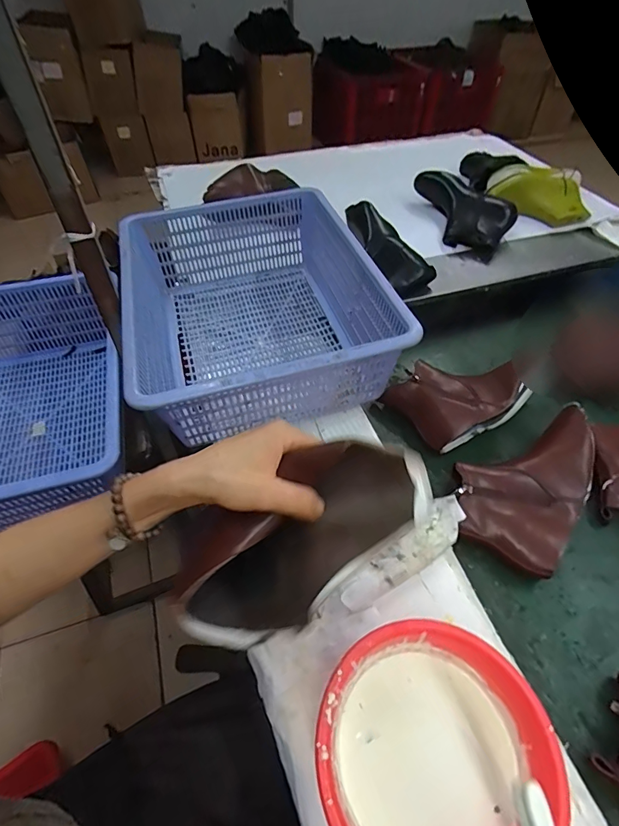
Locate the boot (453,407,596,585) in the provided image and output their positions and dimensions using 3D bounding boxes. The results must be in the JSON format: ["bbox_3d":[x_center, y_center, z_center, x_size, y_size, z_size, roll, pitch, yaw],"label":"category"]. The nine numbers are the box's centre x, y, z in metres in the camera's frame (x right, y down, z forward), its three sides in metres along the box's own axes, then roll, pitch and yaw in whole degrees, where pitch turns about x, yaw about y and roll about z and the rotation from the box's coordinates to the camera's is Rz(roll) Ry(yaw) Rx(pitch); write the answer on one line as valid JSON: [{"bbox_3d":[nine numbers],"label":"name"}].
[{"bbox_3d":[0.293,0.086,0.581,0.154,0.076,0.245,25,54,19],"label":"boot"}]

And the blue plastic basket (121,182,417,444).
[{"bbox_3d":[-0.082,-0.174,0.696,0.399,0.162,0.462,-13,52,-12],"label":"blue plastic basket"}]

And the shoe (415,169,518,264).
[{"bbox_3d":[0.349,-0.482,1.005,0.262,0.093,0.138,32,57,23],"label":"shoe"}]

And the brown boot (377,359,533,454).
[{"bbox_3d":[0.247,-0.040,0.683,0.216,0.089,0.157,-30,56,-22],"label":"brown boot"}]

